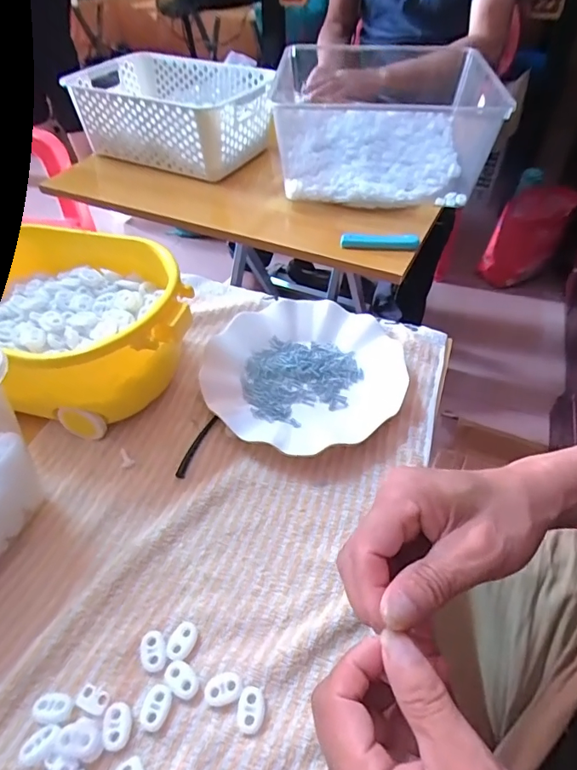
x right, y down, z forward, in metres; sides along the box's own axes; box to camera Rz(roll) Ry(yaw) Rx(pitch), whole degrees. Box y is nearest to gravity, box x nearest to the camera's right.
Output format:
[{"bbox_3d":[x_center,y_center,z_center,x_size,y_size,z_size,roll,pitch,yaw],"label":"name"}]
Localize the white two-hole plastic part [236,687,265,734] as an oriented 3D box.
[{"bbox_3d":[-0.022,0.186,0.274,0.015,0.004,0.022,7,46,5],"label":"white two-hole plastic part"}]

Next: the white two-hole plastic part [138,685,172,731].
[{"bbox_3d":[-0.076,0.186,0.276,0.014,0.004,0.021,15,47,13],"label":"white two-hole plastic part"}]

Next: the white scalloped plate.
[{"bbox_3d":[0.015,-0.015,0.443,0.182,0.021,0.174,1,45,-1],"label":"white scalloped plate"}]

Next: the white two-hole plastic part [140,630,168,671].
[{"bbox_3d":[-0.084,0.164,0.295,0.015,0.004,0.023,-13,47,-14],"label":"white two-hole plastic part"}]

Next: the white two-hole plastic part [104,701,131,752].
[{"bbox_3d":[-0.096,0.192,0.270,0.014,0.005,0.023,-8,46,-9],"label":"white two-hole plastic part"}]

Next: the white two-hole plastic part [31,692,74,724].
[{"bbox_3d":[-0.135,0.186,0.274,0.022,0.005,0.015,0,45,-2],"label":"white two-hole plastic part"}]

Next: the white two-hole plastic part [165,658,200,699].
[{"bbox_3d":[-0.064,0.175,0.284,0.022,0.004,0.015,31,53,26],"label":"white two-hole plastic part"}]

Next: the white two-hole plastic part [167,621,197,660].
[{"bbox_3d":[-0.067,0.160,0.299,0.015,0.004,0.022,16,47,13],"label":"white two-hole plastic part"}]

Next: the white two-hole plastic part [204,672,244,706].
[{"bbox_3d":[-0.038,0.179,0.281,0.023,0.004,0.015,-16,48,-16],"label":"white two-hole plastic part"}]

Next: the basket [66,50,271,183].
[{"bbox_3d":[-0.187,-0.450,0.796,0.324,0.113,0.211,24,50,21],"label":"basket"}]

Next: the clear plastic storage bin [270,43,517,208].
[{"bbox_3d":[0.134,-0.384,0.707,0.298,0.130,0.259,5,46,3],"label":"clear plastic storage bin"}]

